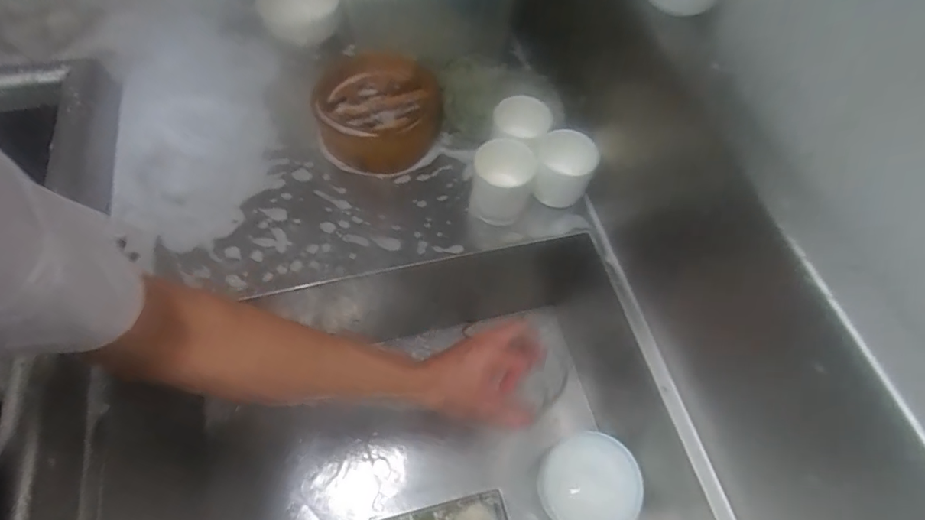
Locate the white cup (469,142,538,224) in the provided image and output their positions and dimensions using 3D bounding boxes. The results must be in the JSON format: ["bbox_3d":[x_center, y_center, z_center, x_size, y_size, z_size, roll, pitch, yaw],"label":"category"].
[{"bbox_3d":[0.043,-0.089,0.563,0.067,0.063,0.068,1,63,-2],"label":"white cup"}]

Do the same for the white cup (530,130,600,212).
[{"bbox_3d":[0.115,-0.107,0.578,0.066,0.067,0.056,10,63,2],"label":"white cup"}]

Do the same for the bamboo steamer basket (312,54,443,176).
[{"bbox_3d":[-0.112,-0.193,0.624,0.166,0.045,0.160,1,63,-2],"label":"bamboo steamer basket"}]

